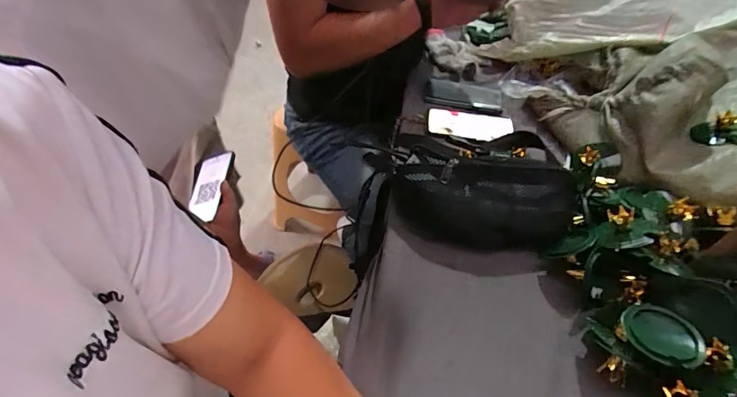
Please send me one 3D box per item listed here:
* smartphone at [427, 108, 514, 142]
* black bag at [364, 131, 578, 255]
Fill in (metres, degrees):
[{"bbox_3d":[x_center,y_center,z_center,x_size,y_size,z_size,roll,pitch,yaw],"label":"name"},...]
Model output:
[{"bbox_3d":[0.189,-0.139,0.724,0.154,0.011,0.084,13,50,6],"label":"smartphone"},{"bbox_3d":[0.161,-0.008,0.574,0.277,0.085,0.146,14,50,7],"label":"black bag"}]

